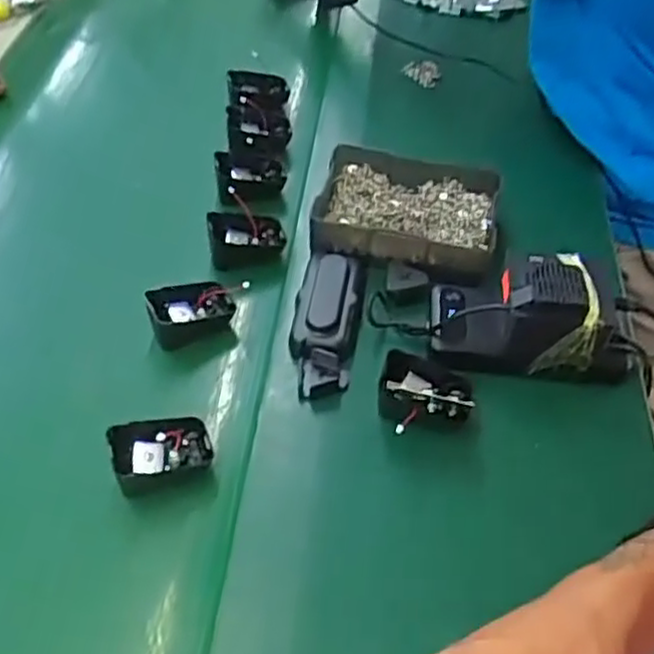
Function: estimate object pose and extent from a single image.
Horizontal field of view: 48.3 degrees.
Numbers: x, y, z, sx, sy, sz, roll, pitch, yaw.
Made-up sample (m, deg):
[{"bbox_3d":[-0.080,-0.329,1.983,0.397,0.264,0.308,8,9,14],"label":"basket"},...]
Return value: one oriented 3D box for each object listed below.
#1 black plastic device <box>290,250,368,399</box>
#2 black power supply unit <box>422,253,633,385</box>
[{"bbox_3d":[0.001,-0.011,0.590,0.052,0.028,0.145,6,49,6],"label":"black plastic device"},{"bbox_3d":[0.160,-0.015,0.567,0.155,0.079,0.082,7,49,7],"label":"black power supply unit"}]

